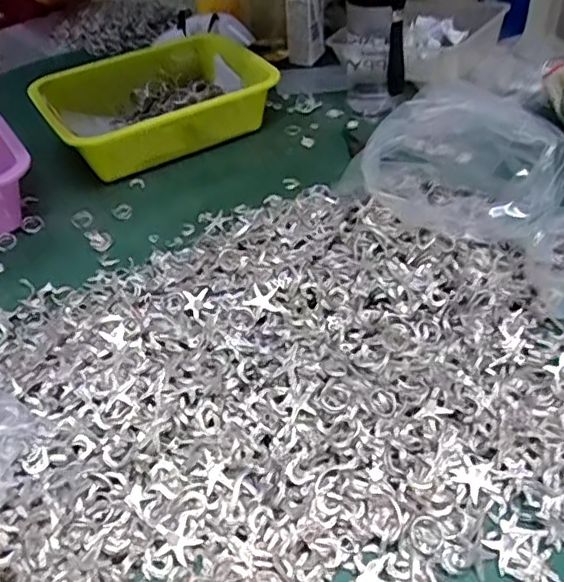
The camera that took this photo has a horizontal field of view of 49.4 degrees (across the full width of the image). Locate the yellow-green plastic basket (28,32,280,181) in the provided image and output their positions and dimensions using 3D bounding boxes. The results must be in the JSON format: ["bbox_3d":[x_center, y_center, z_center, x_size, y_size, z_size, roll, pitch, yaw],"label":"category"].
[{"bbox_3d":[-0.161,-0.233,0.770,0.265,0.080,0.177,-24,47,-21],"label":"yellow-green plastic basket"}]

